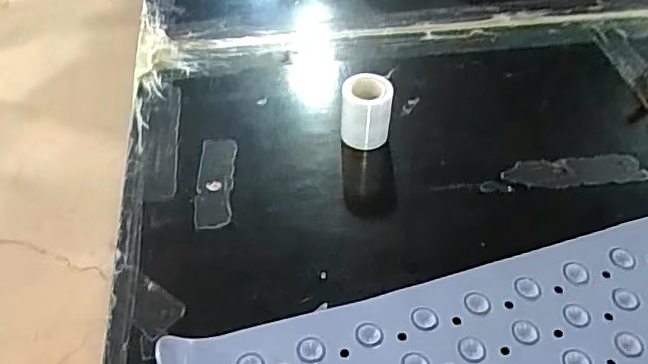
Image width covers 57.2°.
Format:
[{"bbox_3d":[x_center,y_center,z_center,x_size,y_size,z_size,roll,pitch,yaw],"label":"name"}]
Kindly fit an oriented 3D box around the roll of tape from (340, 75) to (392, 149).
[{"bbox_3d":[0.045,-0.075,0.639,0.054,0.066,0.055,1,46,-1],"label":"roll of tape"}]

